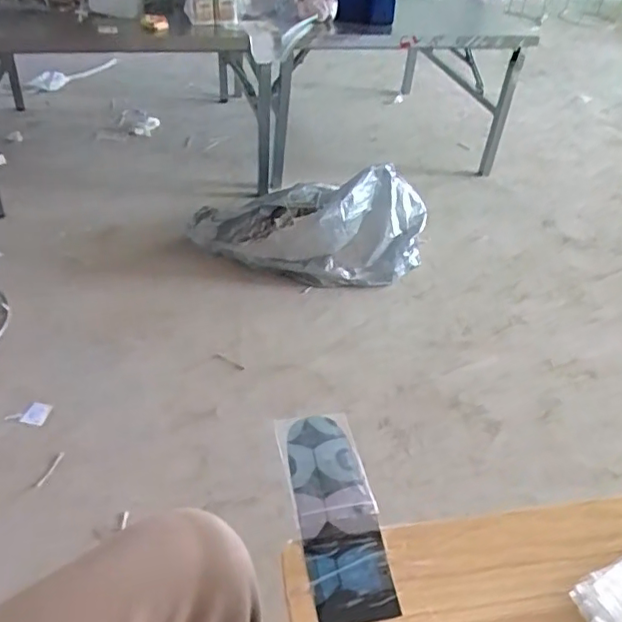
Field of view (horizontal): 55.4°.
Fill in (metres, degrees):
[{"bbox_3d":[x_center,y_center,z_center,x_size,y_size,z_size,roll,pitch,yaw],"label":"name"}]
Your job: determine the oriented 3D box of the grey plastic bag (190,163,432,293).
[{"bbox_3d":[-0.007,-0.247,1.556,0.610,0.251,0.292,3,42,-4],"label":"grey plastic bag"}]

